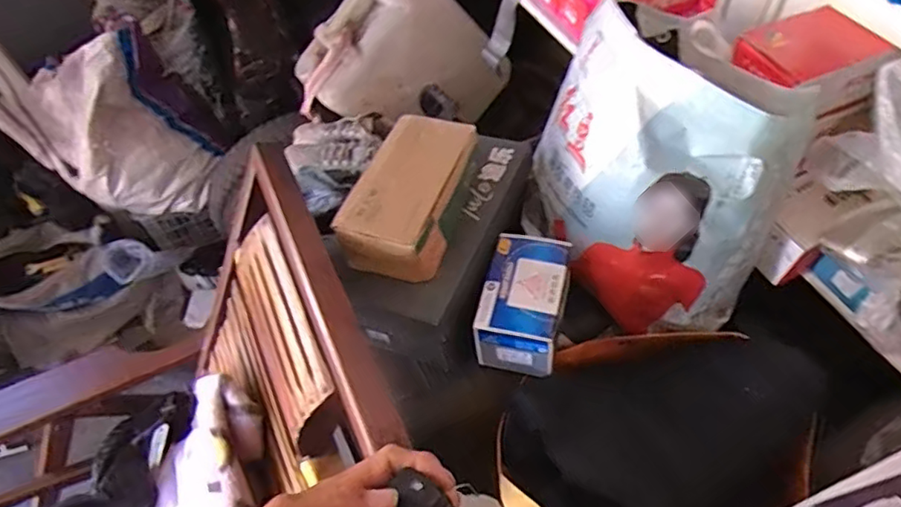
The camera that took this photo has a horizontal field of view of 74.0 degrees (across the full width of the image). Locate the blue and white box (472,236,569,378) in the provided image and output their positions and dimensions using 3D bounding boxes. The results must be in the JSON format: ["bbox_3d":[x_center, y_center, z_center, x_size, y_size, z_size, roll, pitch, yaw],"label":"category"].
[{"bbox_3d":[0.085,0.057,0.703,0.091,0.079,0.144,11,57,9],"label":"blue and white box"}]

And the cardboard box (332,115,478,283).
[{"bbox_3d":[-0.050,-0.074,0.698,0.118,0.050,0.202,14,58,11],"label":"cardboard box"}]

